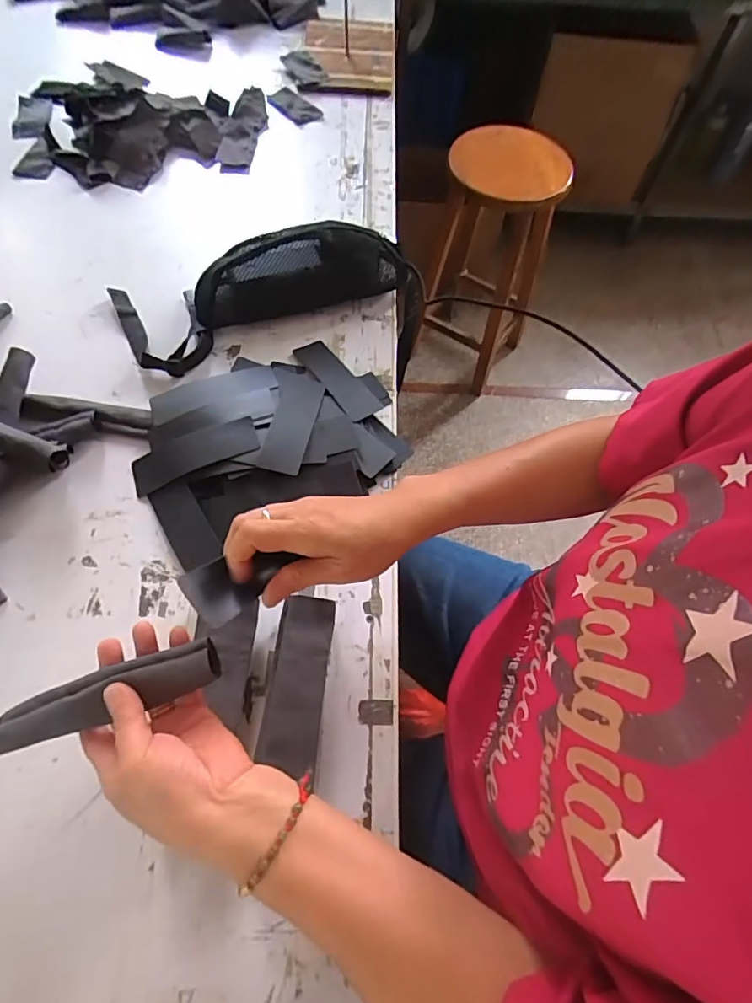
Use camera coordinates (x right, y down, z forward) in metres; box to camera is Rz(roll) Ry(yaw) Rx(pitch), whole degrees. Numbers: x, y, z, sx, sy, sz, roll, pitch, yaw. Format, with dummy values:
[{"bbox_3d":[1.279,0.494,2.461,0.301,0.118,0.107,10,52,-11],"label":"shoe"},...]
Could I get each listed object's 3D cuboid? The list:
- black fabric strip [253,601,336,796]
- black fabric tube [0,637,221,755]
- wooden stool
[{"bbox_3d":[-0.068,0.160,0.466,0.052,0.008,0.145,16,68,-21],"label":"black fabric strip"},{"bbox_3d":[-0.197,0.137,0.360,0.181,0.015,0.031,-19,65,-3],"label":"black fabric tube"},{"bbox_3d":[0.297,-0.616,1.424,0.289,0.613,0.275,16,63,6],"label":"wooden stool"}]

